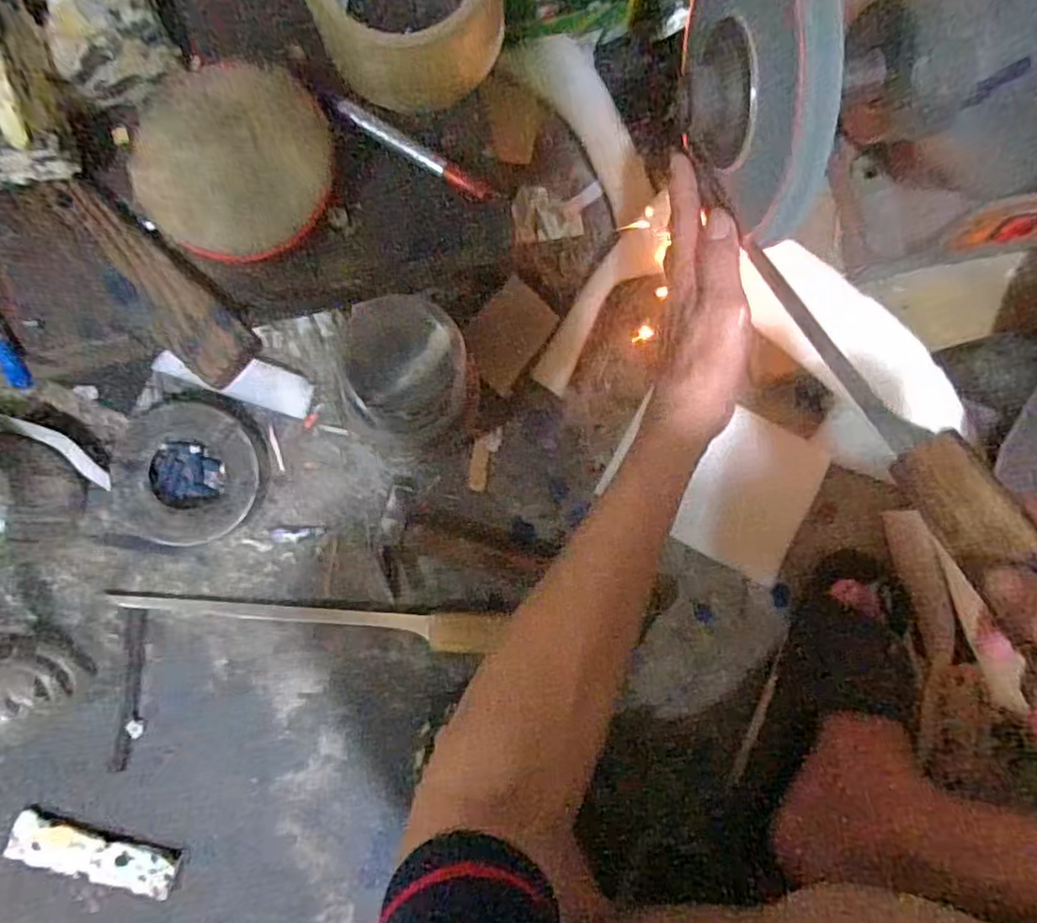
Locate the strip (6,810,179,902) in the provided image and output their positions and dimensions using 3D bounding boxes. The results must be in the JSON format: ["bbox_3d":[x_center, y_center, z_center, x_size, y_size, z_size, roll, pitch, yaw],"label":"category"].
[{"bbox_3d":[-0.335,0.312,0.514,0.127,0.008,0.033,19,90,-4],"label":"strip"}]

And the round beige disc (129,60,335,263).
[{"bbox_3d":[-0.149,-0.156,0.340,0.098,0.007,0.097,0,91,-4],"label":"round beige disc"}]

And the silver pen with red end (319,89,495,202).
[{"bbox_3d":[-0.061,-0.172,0.355,0.104,0.006,0.011,31,86,-2],"label":"silver pen with red end"}]

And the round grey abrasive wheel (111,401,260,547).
[{"bbox_3d":[-0.258,0.009,0.514,0.104,0.028,0.106,0,91,-4],"label":"round grey abrasive wheel"}]

